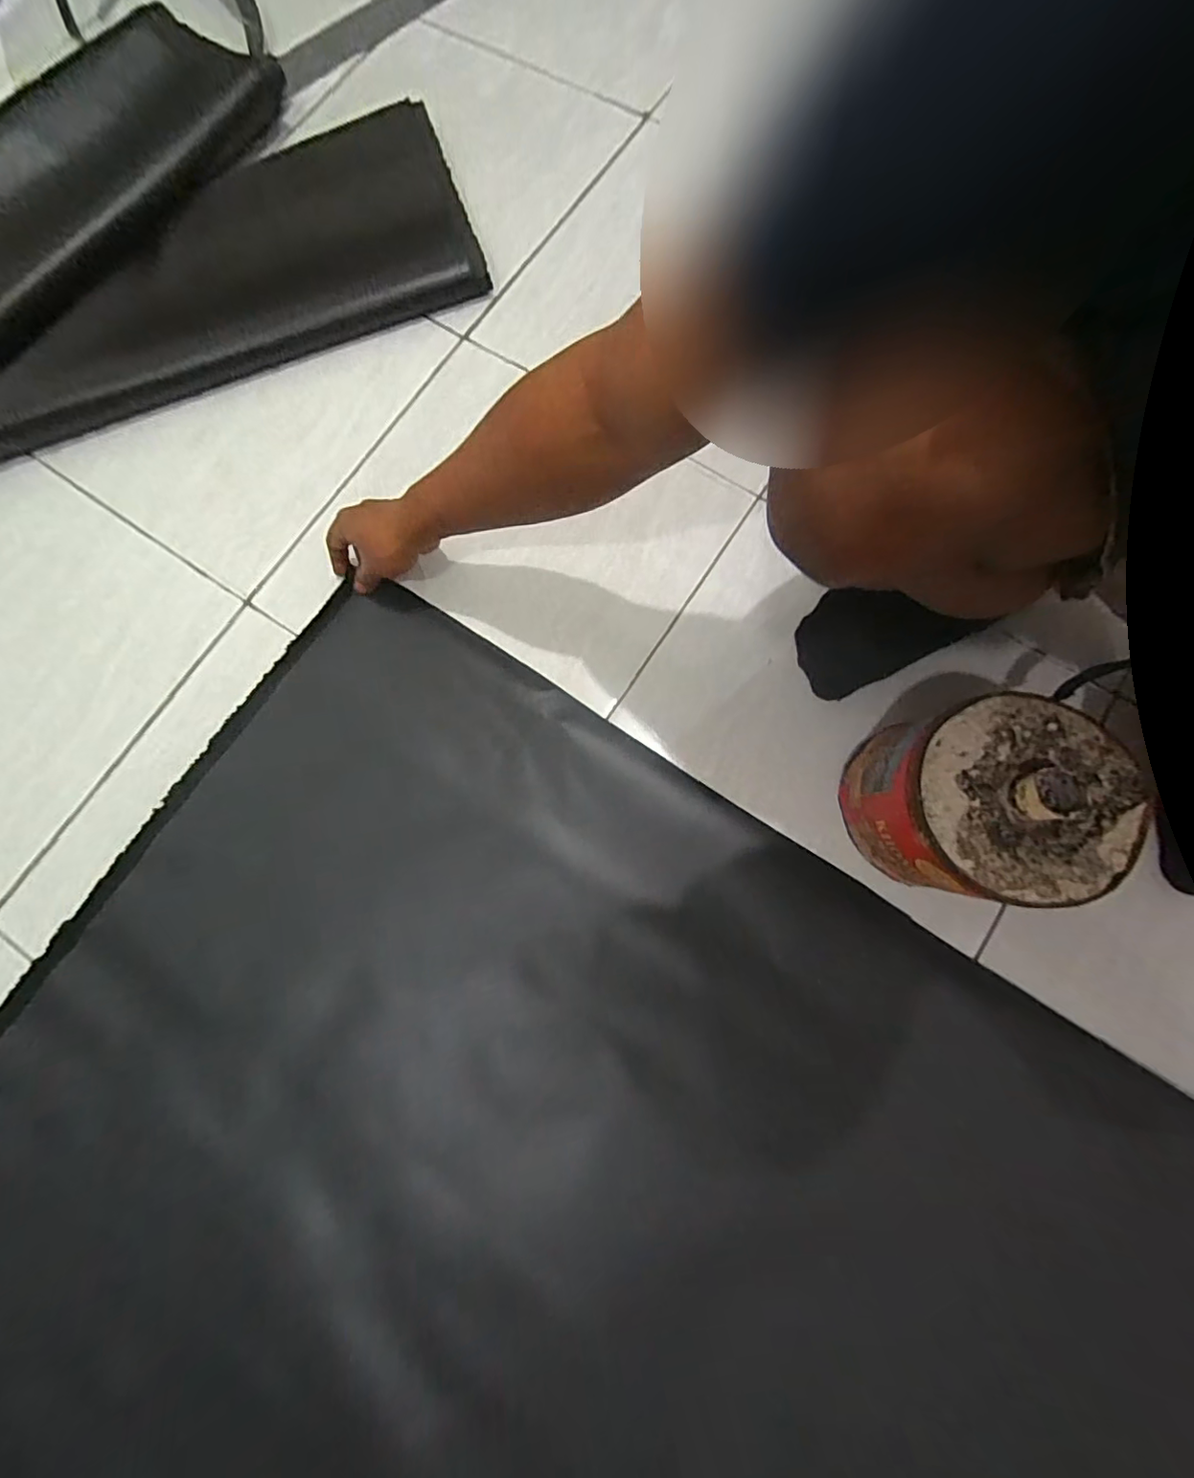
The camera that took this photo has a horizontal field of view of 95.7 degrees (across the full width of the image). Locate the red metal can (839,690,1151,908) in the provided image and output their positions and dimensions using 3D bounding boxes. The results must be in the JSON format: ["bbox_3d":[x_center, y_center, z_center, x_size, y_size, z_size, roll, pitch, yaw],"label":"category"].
[{"bbox_3d":[0.291,0.048,0.422,0.137,0.168,0.139,0,79,1],"label":"red metal can"}]

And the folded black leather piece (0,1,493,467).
[{"bbox_3d":[-0.601,-0.643,0.657,0.812,0.053,0.573,-21,79,-3],"label":"folded black leather piece"}]

